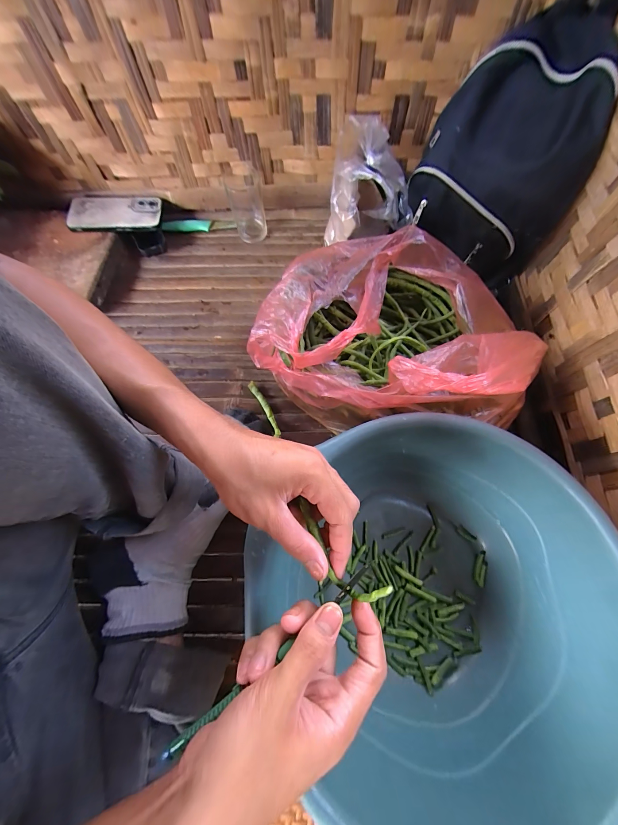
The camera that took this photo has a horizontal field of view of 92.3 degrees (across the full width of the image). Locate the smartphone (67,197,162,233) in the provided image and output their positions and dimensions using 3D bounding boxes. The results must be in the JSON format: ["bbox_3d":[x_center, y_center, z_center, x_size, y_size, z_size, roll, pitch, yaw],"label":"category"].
[{"bbox_3d":[-0.366,-0.377,0.564,0.167,0.016,0.079,-4,69,-7],"label":"smartphone"}]

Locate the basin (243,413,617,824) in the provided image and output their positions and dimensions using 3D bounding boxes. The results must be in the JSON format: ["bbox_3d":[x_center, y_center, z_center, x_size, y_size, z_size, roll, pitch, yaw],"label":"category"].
[{"bbox_3d":[0.134,0.188,0.329,0.314,0.159,0.338,-1,70,2],"label":"basin"}]

